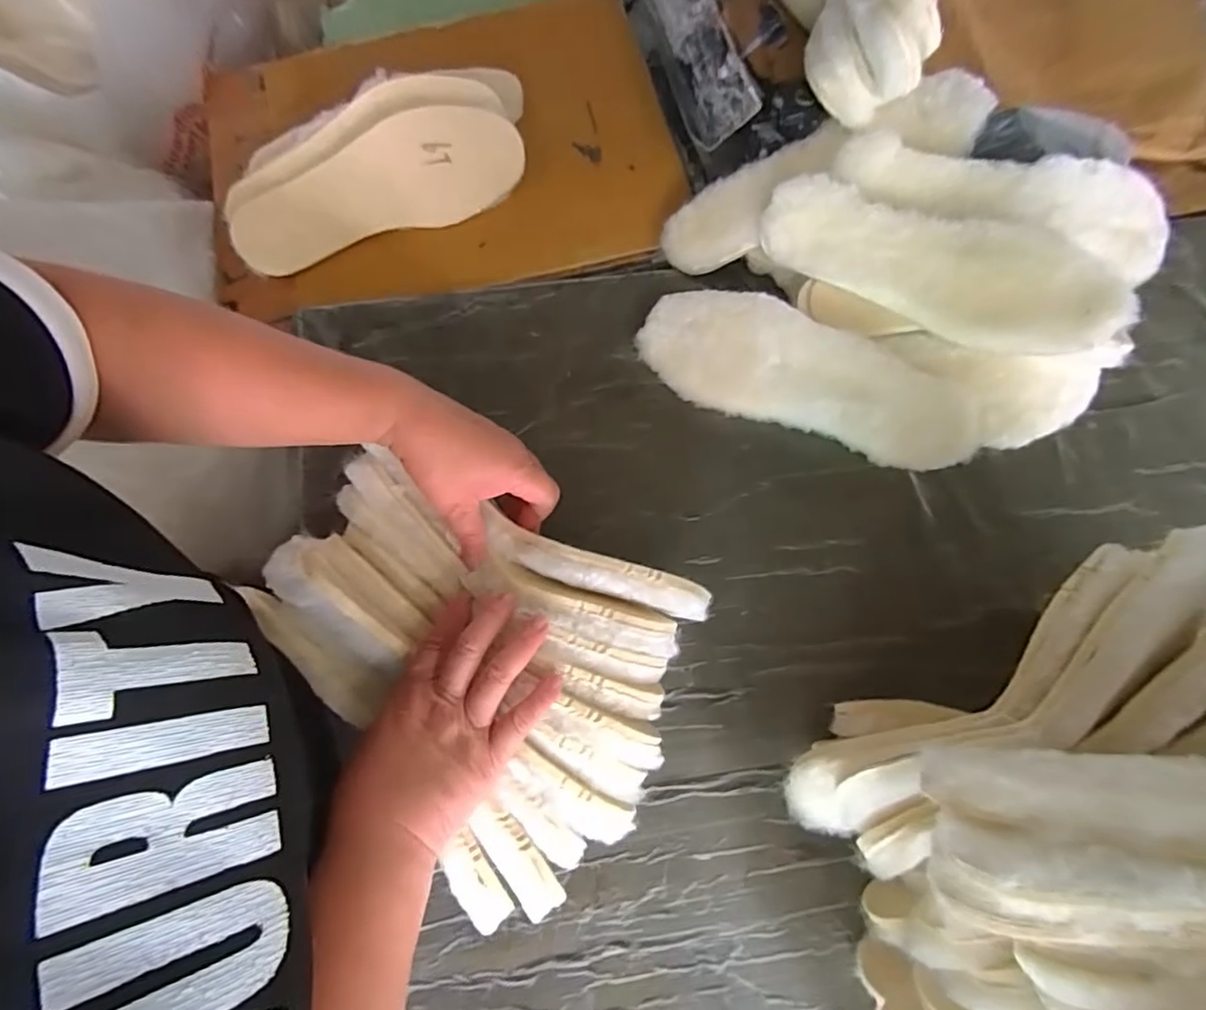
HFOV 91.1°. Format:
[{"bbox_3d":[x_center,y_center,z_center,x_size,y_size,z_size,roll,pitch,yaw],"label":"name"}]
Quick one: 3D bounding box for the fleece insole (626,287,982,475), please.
[{"bbox_3d":[0.170,-0.112,0.505,0.280,0.023,0.098,19,105,9],"label":"fleece insole"}]

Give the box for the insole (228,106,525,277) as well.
[{"bbox_3d":[-0.216,-0.303,0.566,0.276,0.014,0.092,-19,119,-4],"label":"insole"}]

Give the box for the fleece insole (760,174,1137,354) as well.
[{"bbox_3d":[0.264,-0.189,0.471,0.274,0.028,0.093,20,99,15],"label":"fleece insole"}]

